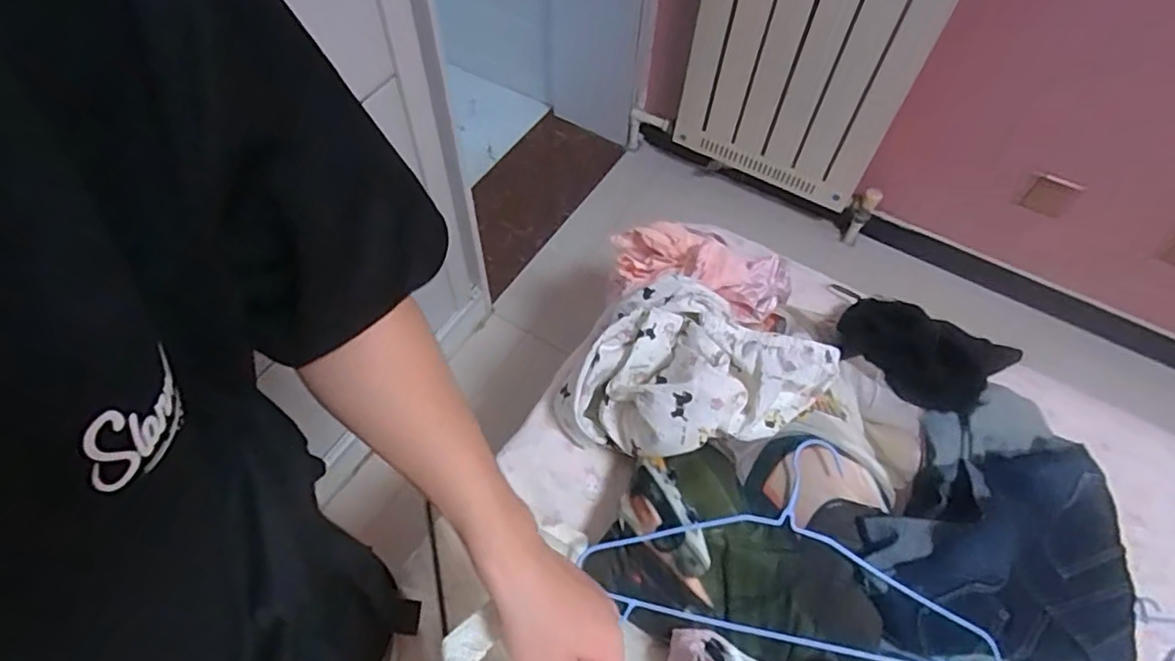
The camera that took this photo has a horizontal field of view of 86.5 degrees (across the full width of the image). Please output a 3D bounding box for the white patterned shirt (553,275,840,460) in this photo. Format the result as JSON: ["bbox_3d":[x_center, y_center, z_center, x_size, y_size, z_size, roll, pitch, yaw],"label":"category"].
[{"bbox_3d":[0.128,0.061,0.794,0.273,0.164,0.238,36,64,19],"label":"white patterned shirt"}]

